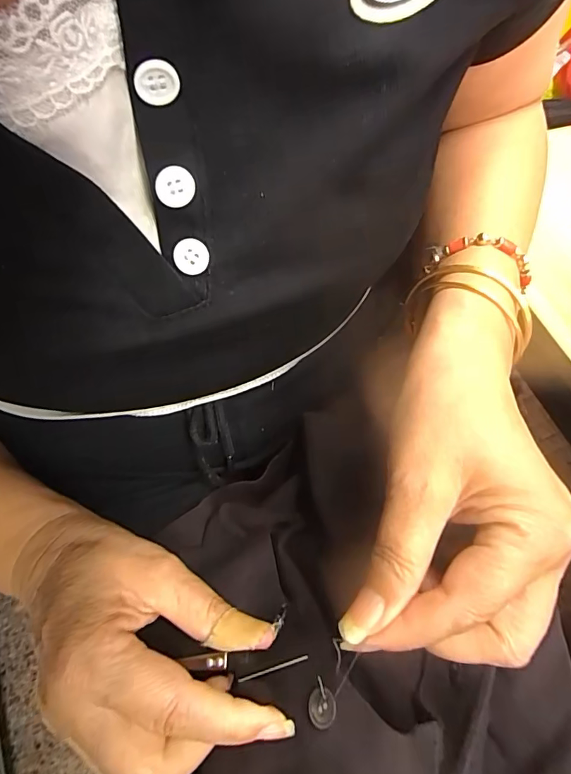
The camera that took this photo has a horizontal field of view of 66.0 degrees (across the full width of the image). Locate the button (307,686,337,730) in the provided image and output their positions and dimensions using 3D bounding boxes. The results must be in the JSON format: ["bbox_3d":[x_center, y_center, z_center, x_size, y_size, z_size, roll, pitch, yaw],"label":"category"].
[{"bbox_3d":[0.014,0.129,0.177,0.013,0.004,0.014,-23,52,33],"label":"button"}]

